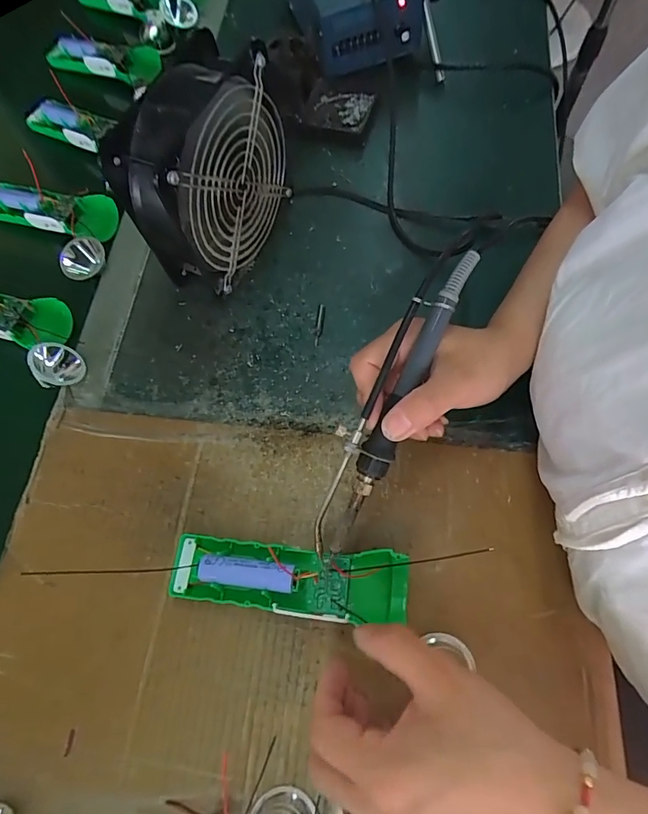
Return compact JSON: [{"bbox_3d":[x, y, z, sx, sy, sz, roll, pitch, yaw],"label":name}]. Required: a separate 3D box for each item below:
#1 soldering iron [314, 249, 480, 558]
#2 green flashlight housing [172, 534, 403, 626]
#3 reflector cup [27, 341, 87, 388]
[{"bbox_3d":[0.041,-0.001,0.277,0.027,0.017,0.195,26,94,12],"label":"soldering iron"},{"bbox_3d":[-0.025,0.115,0.307,0.158,0.033,0.044,2,69,7],"label":"green flashlight housing"},{"bbox_3d":[-0.229,-0.035,0.390,0.032,0.036,0.038,33,75,17],"label":"reflector cup"}]

